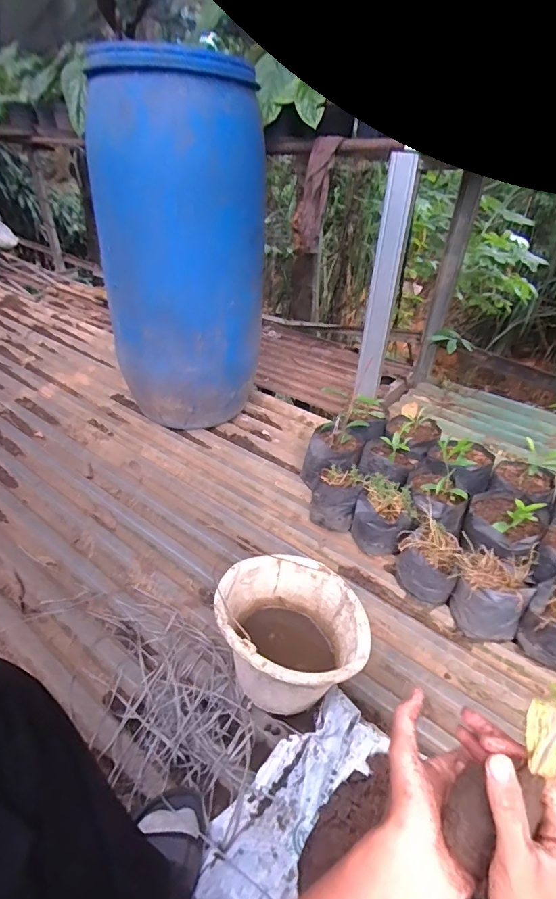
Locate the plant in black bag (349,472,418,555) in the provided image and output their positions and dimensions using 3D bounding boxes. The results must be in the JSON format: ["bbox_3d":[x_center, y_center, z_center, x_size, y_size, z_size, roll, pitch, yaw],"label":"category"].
[{"bbox_3d":[0.244,0.166,1.048,0.130,0.144,0.127,22,42,22],"label":"plant in black bag"}]

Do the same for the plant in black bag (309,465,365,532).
[{"bbox_3d":[0.142,0.128,1.108,0.114,0.144,0.094,11,38,9],"label":"plant in black bag"}]

